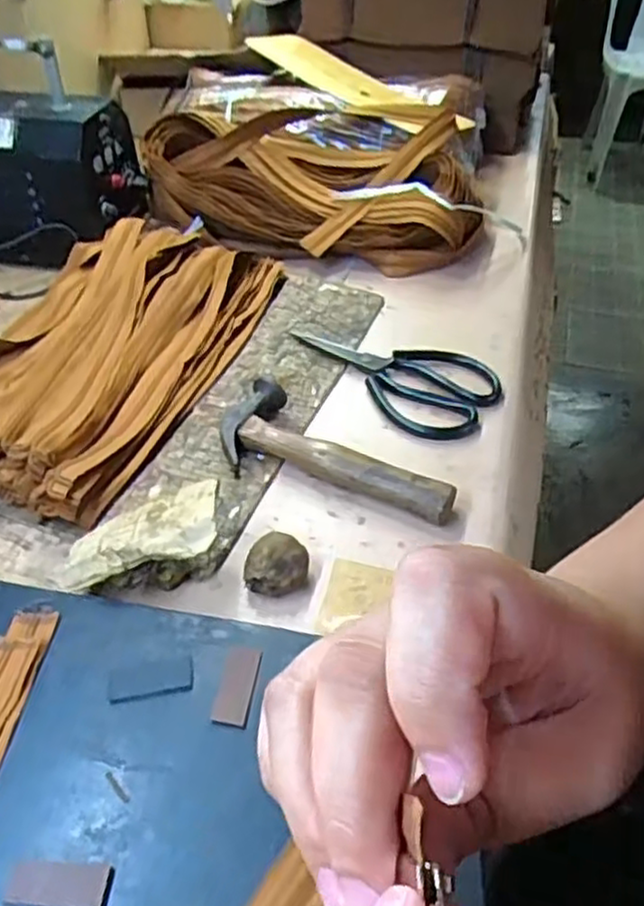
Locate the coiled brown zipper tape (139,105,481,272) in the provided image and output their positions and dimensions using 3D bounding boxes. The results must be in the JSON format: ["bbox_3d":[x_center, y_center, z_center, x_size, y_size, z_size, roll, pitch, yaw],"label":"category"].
[{"bbox_3d":[-0.006,-0.319,0.846,0.383,0.109,0.179,9,45,11],"label":"coiled brown zipper tape"}]

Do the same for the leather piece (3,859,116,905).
[{"bbox_3d":[-0.130,0.213,0.356,0.050,0.004,0.021,3,44,4],"label":"leather piece"}]

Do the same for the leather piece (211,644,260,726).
[{"bbox_3d":[-0.051,0.138,0.429,0.020,0.004,0.047,6,45,8],"label":"leather piece"}]

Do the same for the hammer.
[{"bbox_3d":[0.016,-0.004,0.580,0.194,0.029,0.079,17,47,18],"label":"hammer"}]

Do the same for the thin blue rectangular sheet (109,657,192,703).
[{"bbox_3d":[-0.104,0.136,0.434,0.049,0.004,0.021,-8,44,-6],"label":"thin blue rectangular sheet"}]

